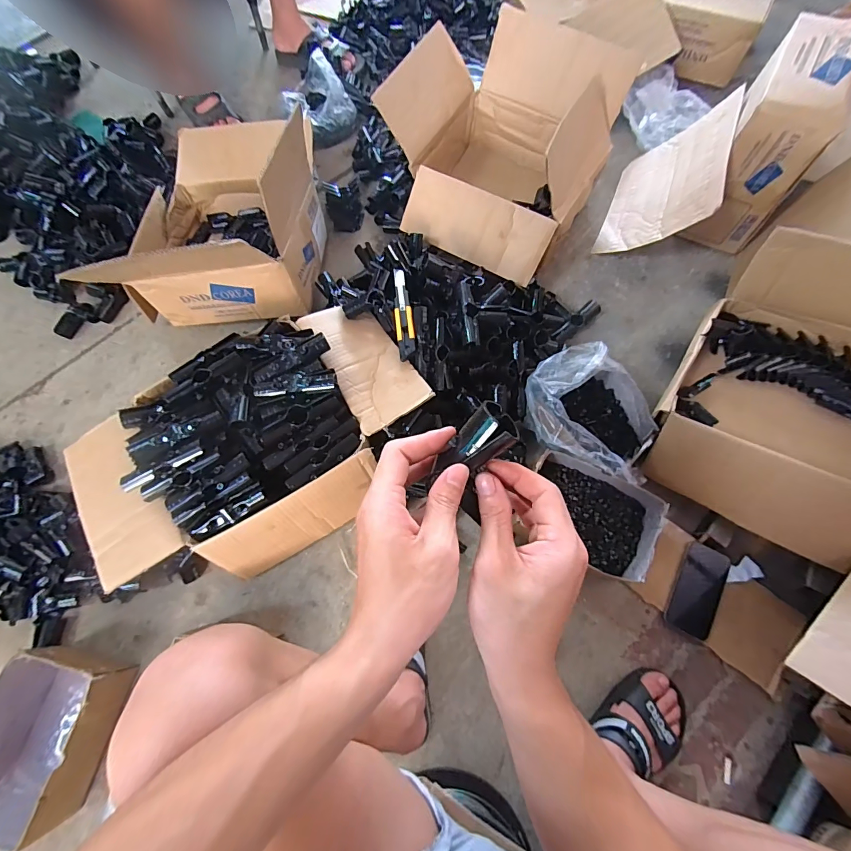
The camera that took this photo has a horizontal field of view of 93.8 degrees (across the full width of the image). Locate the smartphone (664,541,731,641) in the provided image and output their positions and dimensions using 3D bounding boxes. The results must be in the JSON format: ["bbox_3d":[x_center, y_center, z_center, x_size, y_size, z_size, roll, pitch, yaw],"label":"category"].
[{"bbox_3d":[0.459,0.276,0.668,0.067,0.012,0.142,24,80,23],"label":"smartphone"}]

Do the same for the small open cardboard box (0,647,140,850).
[{"bbox_3d":[-0.564,0.458,0.589,0.149,0.098,0.221,8,71,5],"label":"small open cardboard box"}]

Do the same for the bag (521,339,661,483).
[{"bbox_3d":[0.301,-0.026,0.719,0.241,0.126,0.201,27,73,12],"label":"bag"}]

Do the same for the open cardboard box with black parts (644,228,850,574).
[{"bbox_3d":[0.596,-0.062,0.604,0.329,0.254,0.414,35,75,14],"label":"open cardboard box with black parts"}]

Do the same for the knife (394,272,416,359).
[{"bbox_3d":[-0.041,-0.209,0.738,0.033,0.015,0.194,-7,70,0],"label":"knife"}]

